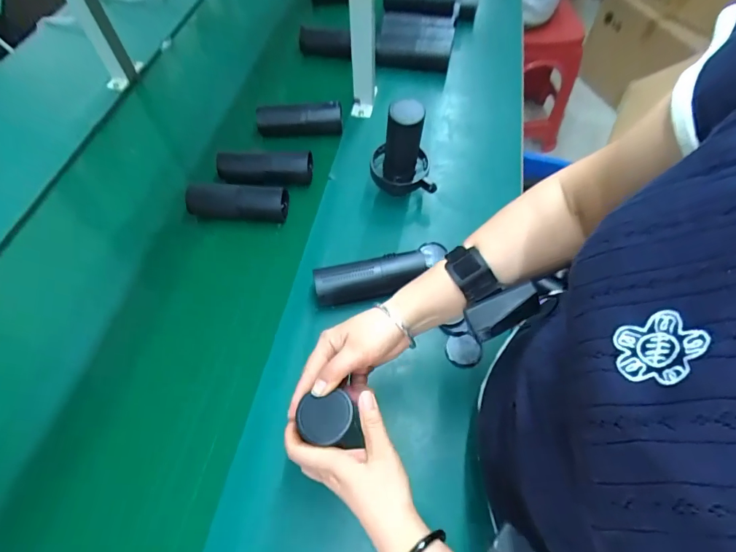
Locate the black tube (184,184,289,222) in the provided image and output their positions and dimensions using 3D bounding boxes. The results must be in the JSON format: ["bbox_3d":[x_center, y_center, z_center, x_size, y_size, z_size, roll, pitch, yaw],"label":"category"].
[{"bbox_3d":[-0.210,-0.123,0.677,0.152,0.057,0.049,0,59,-15],"label":"black tube"}]

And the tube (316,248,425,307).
[{"bbox_3d":[0.003,0.001,0.597,0.160,0.044,0.047,-11,61,-7],"label":"tube"}]

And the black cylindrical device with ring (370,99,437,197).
[{"bbox_3d":[0.056,-0.200,0.648,0.096,0.133,0.088,0,60,-1],"label":"black cylindrical device with ring"}]

